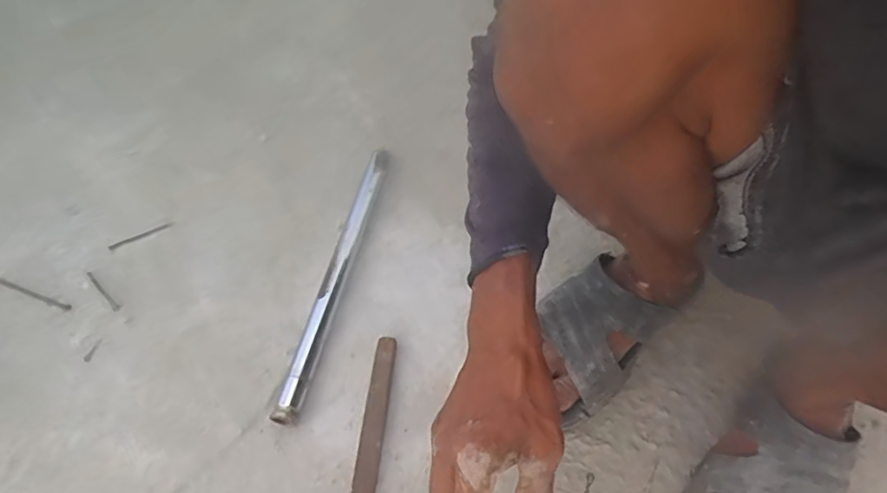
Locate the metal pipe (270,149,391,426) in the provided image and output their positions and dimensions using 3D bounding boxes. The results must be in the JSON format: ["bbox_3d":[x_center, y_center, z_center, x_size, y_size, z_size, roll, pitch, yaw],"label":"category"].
[{"bbox_3d":[-0.114,0.028,0.609,0.026,0.027,0.341,10,57,9],"label":"metal pipe"}]

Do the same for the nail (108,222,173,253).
[{"bbox_3d":[-0.369,-0.013,0.662,0.074,0.004,0.010,-28,60,-16],"label":"nail"}]

